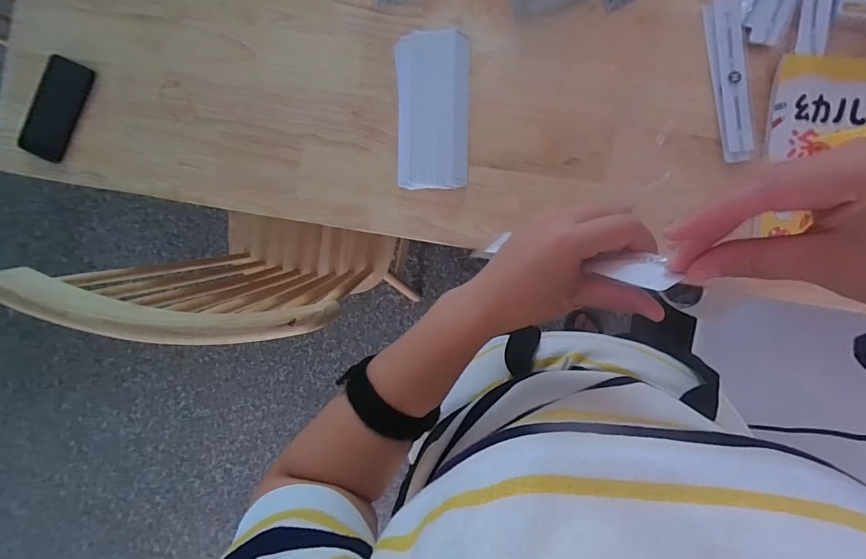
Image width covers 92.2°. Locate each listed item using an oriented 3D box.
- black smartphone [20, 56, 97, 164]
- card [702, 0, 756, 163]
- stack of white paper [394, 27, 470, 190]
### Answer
[{"bbox_3d":[-0.563,-0.254,0.621,0.071,0.017,0.147,24,92,5],"label":"black smartphone"},{"bbox_3d":[0.377,-0.260,0.527,0.045,0.007,0.219,-7,89,5],"label":"card"},{"bbox_3d":[0.001,-0.227,0.564,0.098,0.027,0.207,-1,90,5],"label":"stack of white paper"}]

